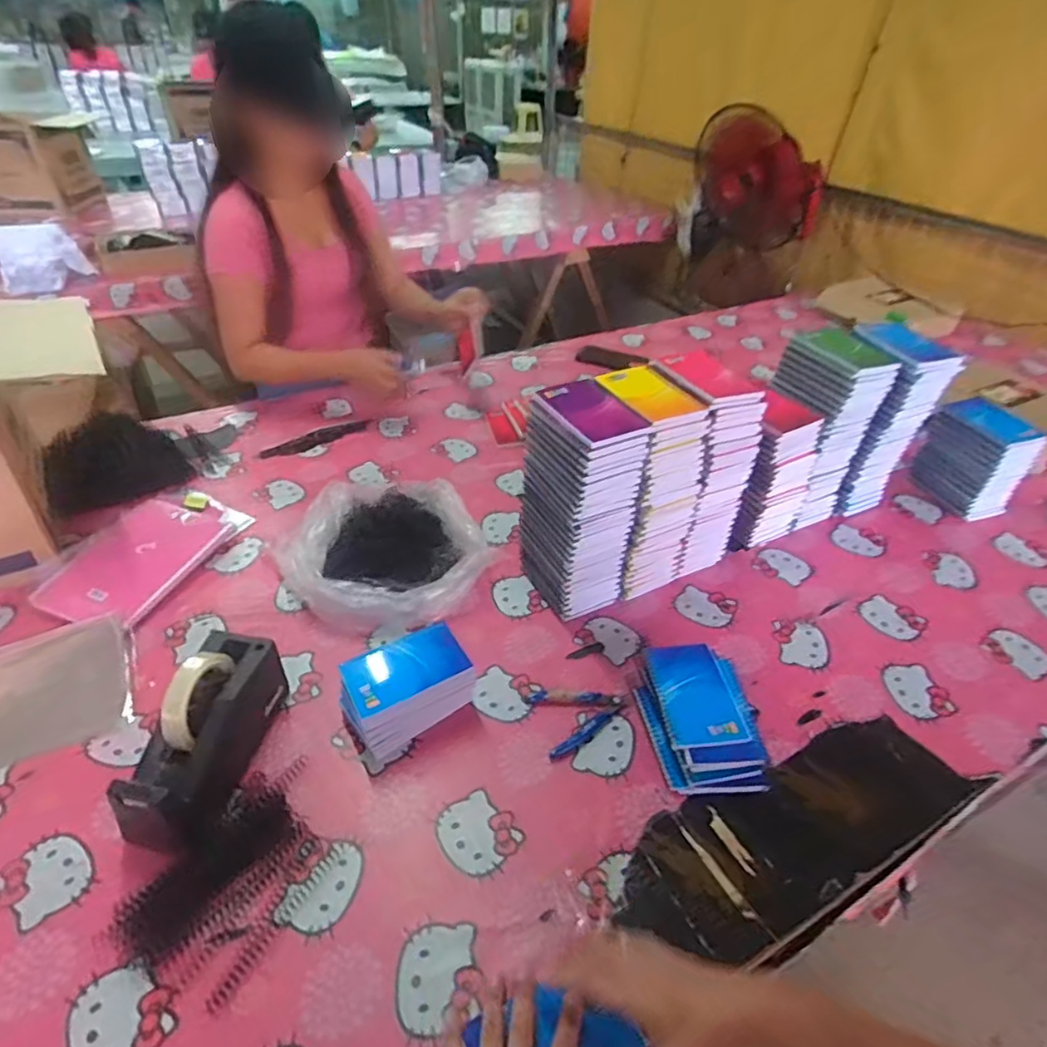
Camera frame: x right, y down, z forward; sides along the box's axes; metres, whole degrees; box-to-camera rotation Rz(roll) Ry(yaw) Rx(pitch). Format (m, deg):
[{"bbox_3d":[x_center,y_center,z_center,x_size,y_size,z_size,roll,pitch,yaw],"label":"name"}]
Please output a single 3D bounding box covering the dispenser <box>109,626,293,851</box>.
[{"bbox_3d":[-0.326,0.216,0.652,0.082,0.119,0.203,9,39,6],"label":"dispenser"}]

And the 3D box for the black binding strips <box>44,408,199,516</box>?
[{"bbox_3d":[-0.674,-0.112,1.045,0.196,0.084,0.134,-15,42,-22],"label":"black binding strips"}]

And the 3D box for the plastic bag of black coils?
[{"bbox_3d":[-0.196,0.034,0.899,0.259,0.105,0.246,-23,46,-29],"label":"plastic bag of black coils"}]

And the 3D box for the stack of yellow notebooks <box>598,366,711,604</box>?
[{"bbox_3d":[0.162,-0.051,0.876,0.112,0.291,0.149,-11,41,-18],"label":"stack of yellow notebooks"}]

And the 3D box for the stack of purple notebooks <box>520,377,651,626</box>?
[{"bbox_3d":[0.071,-0.020,0.833,0.098,0.294,0.128,-19,44,-26],"label":"stack of purple notebooks"}]

